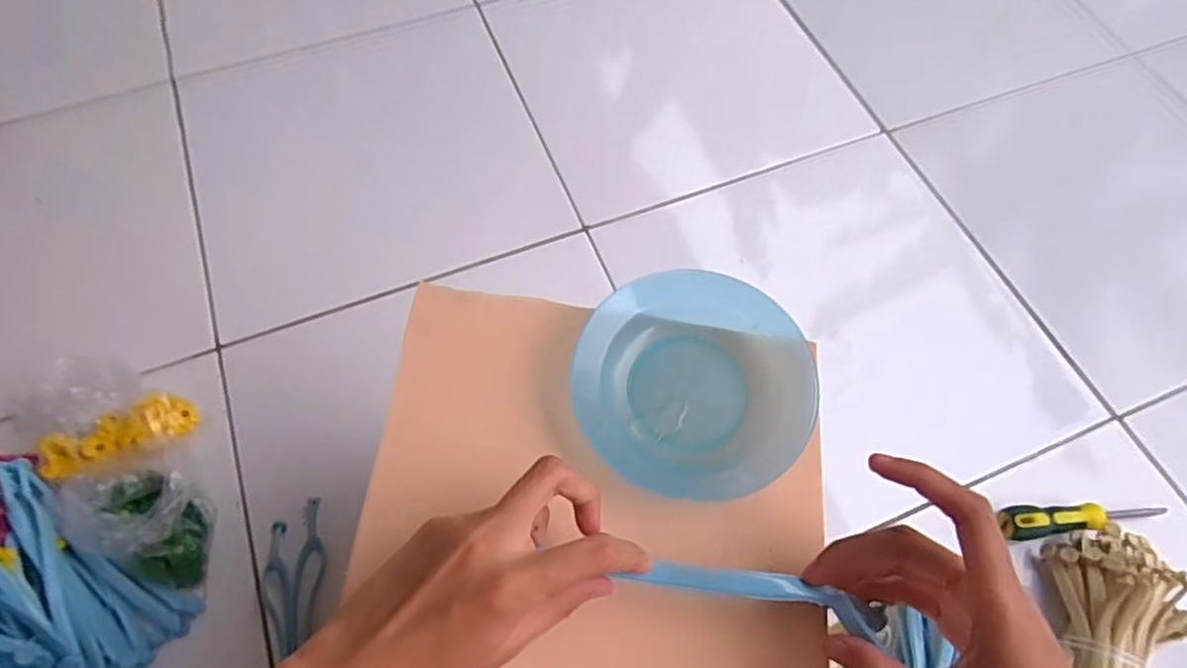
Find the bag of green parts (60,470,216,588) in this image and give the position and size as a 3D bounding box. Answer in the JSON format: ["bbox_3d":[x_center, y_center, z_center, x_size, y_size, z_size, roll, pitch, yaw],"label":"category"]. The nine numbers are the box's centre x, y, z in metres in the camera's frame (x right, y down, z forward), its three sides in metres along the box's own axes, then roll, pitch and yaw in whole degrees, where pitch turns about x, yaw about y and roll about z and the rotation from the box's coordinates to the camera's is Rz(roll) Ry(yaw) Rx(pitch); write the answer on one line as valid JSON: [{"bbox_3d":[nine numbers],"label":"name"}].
[{"bbox_3d":[-0.386,0.158,0.538,0.115,0.060,0.083,14,65,6],"label":"bag of green parts"}]

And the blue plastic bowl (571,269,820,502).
[{"bbox_3d":[0.055,0.029,0.352,0.127,0.029,0.124,0,64,-1],"label":"blue plastic bowl"}]

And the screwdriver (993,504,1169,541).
[{"bbox_3d":[0.442,0.167,0.570,0.146,0.028,0.030,-4,64,1],"label":"screwdriver"}]

